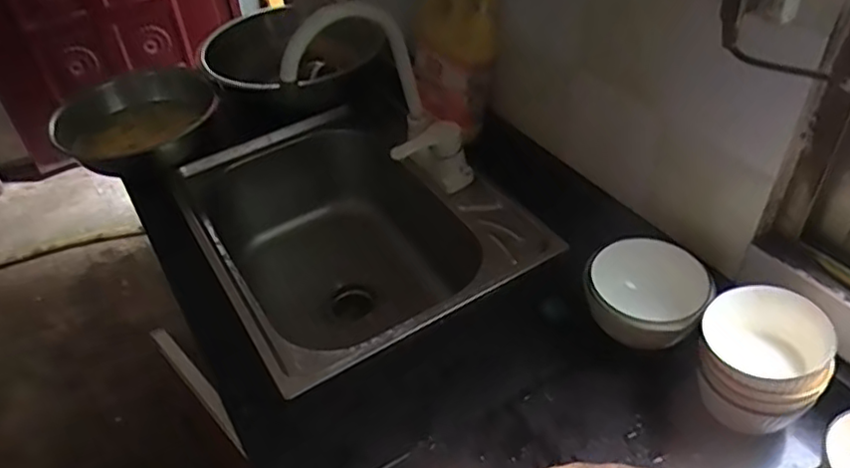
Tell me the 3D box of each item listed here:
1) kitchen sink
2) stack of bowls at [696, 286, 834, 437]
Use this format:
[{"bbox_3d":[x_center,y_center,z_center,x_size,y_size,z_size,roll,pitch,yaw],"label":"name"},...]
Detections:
[{"bbox_3d":[-0.115,0.022,1.020,0.417,0.263,0.539,-26,46,-22],"label":"kitchen sink"},{"bbox_3d":[0.322,0.120,0.619,0.102,0.091,0.106,-18,43,-15],"label":"stack of bowls"}]

